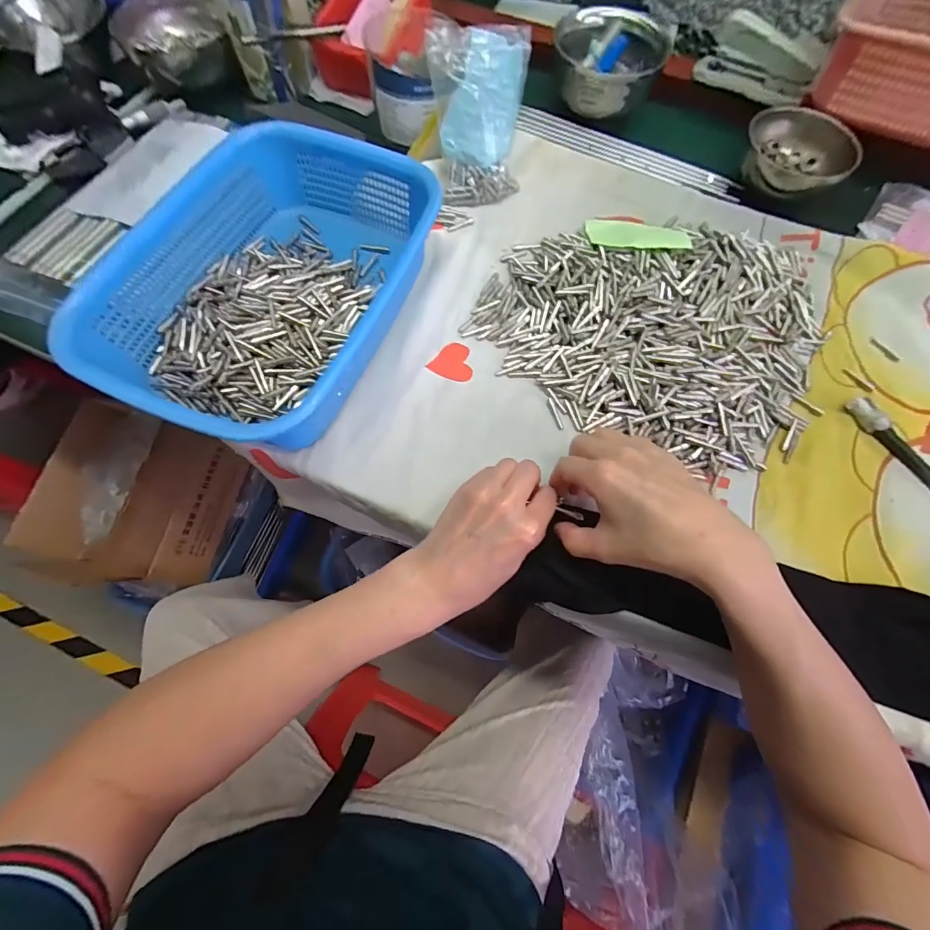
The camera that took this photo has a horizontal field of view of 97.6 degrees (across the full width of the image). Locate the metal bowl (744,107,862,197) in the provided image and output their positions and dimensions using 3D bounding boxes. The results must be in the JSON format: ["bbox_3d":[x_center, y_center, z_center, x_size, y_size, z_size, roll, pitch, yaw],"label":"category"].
[{"bbox_3d":[0.351,-0.328,0.427,0.099,0.062,0.093,0,69,-1],"label":"metal bowl"}]

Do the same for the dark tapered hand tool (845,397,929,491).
[{"bbox_3d":[0.362,-0.013,0.335,0.016,0.015,0.105,-33,73,-13],"label":"dark tapered hand tool"}]

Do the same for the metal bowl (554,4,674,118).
[{"bbox_3d":[0.164,-0.471,0.473,0.123,0.061,0.118,8,69,2],"label":"metal bowl"}]

